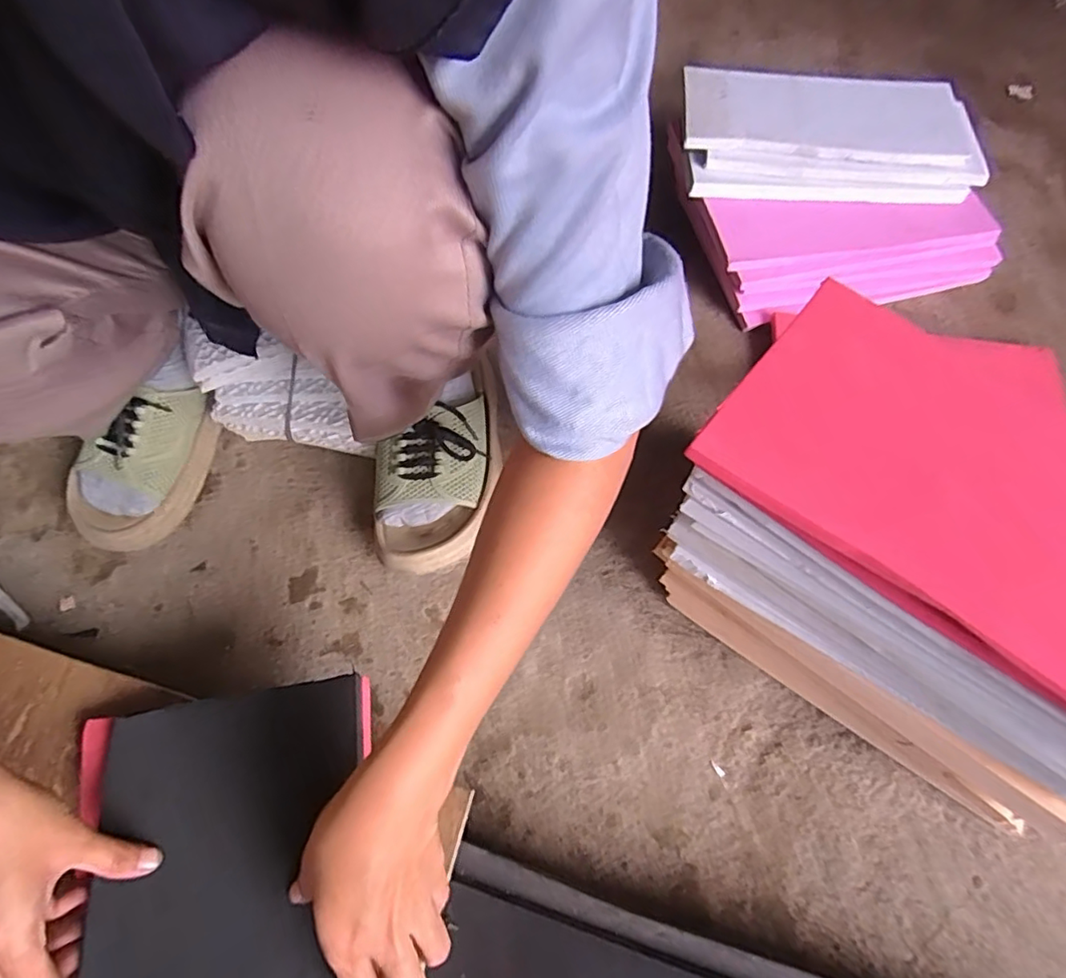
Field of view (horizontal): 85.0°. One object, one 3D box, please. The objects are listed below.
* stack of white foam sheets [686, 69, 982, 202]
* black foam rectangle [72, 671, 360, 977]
[{"bbox_3d":[0.308,-0.375,0.615,0.302,0.046,0.152,1,64,-1],"label":"stack of white foam sheets"},{"bbox_3d":[-0.171,0.262,0.317,0.155,0.024,0.288,-10,61,-6],"label":"black foam rectangle"}]

